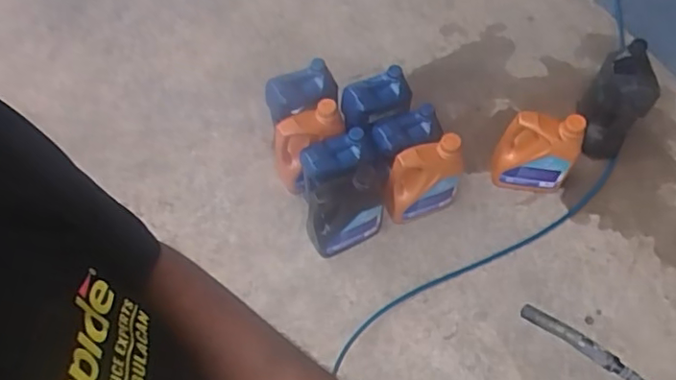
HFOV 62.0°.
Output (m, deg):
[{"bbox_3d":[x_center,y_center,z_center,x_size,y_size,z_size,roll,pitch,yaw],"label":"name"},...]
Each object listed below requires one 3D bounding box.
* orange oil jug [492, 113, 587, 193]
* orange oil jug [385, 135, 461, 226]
[{"bbox_3d":[0.565,-0.105,1.607,0.215,0.269,0.100,9,61,5],"label":"orange oil jug"},{"bbox_3d":[0.228,-0.018,1.574,0.213,0.270,0.097,-20,62,-11],"label":"orange oil jug"}]

